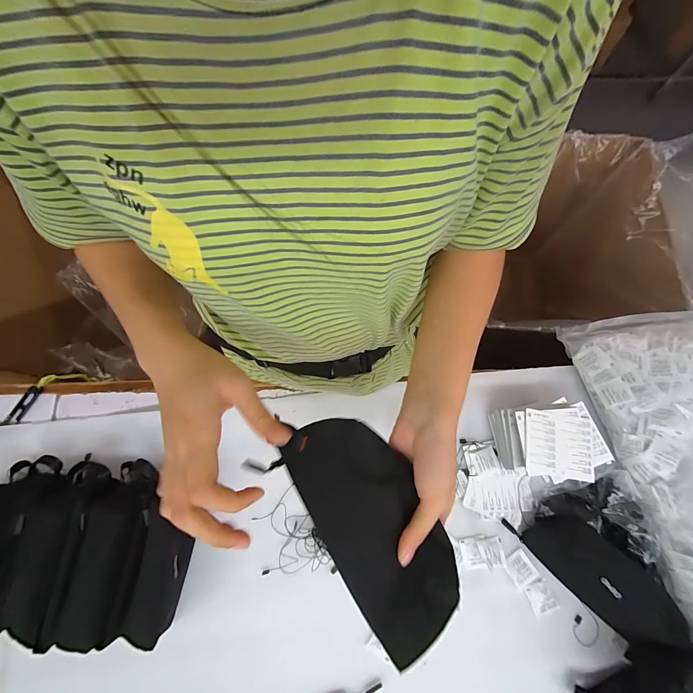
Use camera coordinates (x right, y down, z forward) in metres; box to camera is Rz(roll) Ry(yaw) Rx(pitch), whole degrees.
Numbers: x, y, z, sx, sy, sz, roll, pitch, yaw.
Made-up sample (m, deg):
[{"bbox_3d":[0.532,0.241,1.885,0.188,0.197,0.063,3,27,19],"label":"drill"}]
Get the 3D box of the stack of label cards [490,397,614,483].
[{"bbox_3d":[0.311,0.144,0.496,0.145,0.055,0.110,-5,75,-2],"label":"stack of label cards"}]

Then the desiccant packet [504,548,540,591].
[{"bbox_3d":[0.259,0.333,0.481,0.038,0.005,0.044,-32,77,-9],"label":"desiccant packet"}]

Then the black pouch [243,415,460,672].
[{"bbox_3d":[0.020,0.148,0.269,0.097,0.013,0.189,-30,84,-8],"label":"black pouch"}]

